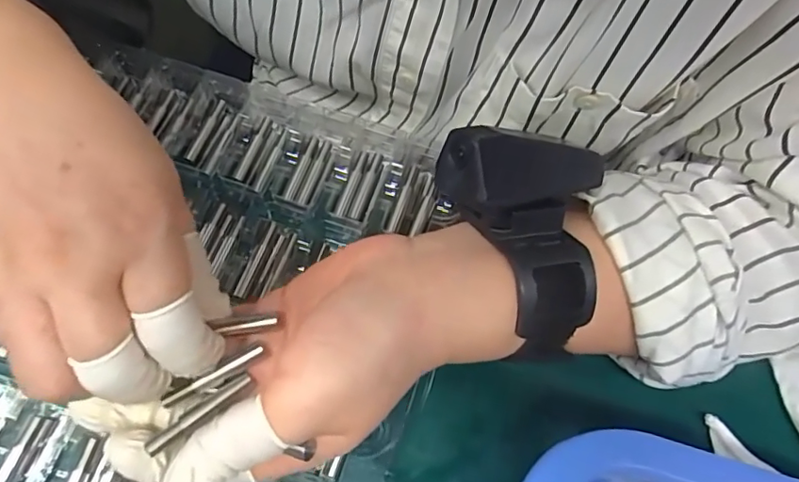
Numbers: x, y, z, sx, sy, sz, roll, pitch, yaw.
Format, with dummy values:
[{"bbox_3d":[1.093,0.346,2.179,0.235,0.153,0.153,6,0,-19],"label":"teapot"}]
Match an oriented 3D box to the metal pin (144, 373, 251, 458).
[{"bbox_3d":[-0.074,0.064,0.205,0.039,0.004,0.004,-36,72,-29],"label":"metal pin"}]

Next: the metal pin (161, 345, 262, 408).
[{"bbox_3d":[-0.073,0.053,0.211,0.038,0.004,0.004,-30,71,-10],"label":"metal pin"}]

